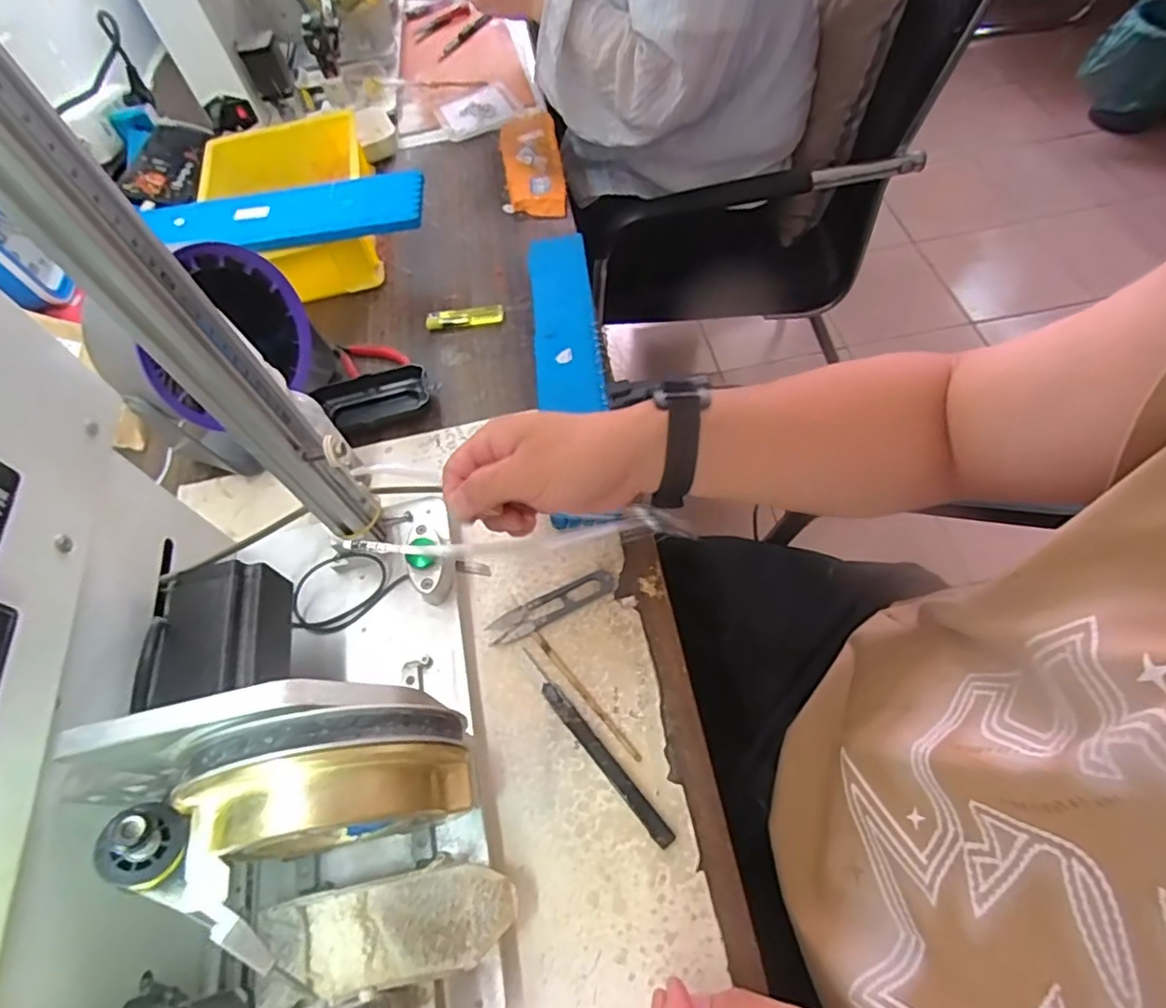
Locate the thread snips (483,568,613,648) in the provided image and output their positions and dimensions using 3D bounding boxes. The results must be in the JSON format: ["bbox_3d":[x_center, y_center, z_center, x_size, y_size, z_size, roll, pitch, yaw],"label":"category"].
[{"bbox_3d":[-0.023,0.079,0.461,0.101,0.006,0.022,-25,61,-8],"label":"thread snips"}]

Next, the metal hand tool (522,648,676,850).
[{"bbox_3d":[0.006,0.161,0.408,0.014,0.008,0.153,-38,64,-15],"label":"metal hand tool"}]

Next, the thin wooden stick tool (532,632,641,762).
[{"bbox_3d":[0.001,0.136,0.432,0.007,0.004,0.113,-38,64,-15],"label":"thin wooden stick tool"}]

